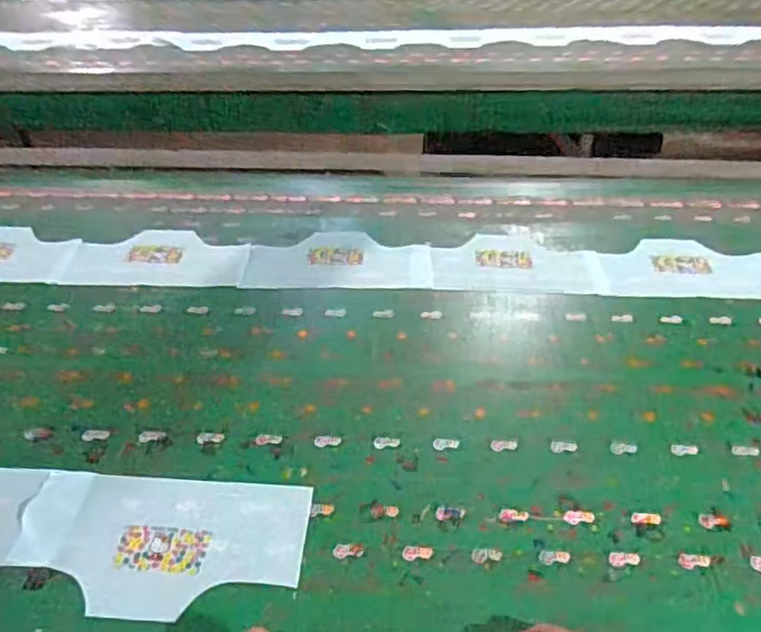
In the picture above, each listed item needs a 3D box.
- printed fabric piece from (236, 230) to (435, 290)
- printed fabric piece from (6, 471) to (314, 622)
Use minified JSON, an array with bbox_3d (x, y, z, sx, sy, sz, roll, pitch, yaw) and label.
[{"bbox_3d":[-0.077,-0.104,1.139,0.329,0.004,0.163,-1,42,0],"label":"printed fabric piece"},{"bbox_3d":[-0.253,0.258,0.723,0.326,0.011,0.169,2,42,4],"label":"printed fabric piece"}]

